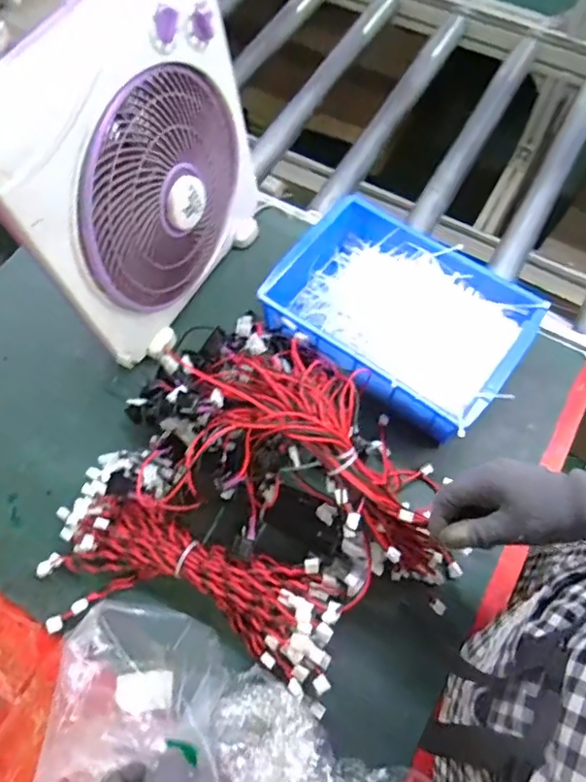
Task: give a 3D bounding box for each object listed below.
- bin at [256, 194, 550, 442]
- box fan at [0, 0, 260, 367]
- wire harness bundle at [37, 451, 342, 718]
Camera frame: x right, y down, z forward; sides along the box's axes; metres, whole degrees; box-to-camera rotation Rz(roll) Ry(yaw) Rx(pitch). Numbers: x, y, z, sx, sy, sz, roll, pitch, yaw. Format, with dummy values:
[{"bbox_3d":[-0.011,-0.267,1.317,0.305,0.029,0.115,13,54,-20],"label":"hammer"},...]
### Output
[{"bbox_3d":[0.124,-0.090,0.701,0.311,0.087,0.214,36,70,16],"label":"bin"},{"bbox_3d":[-0.162,-0.225,0.626,0.115,0.368,0.323,22,67,11],"label":"box fan"},{"bbox_3d":[-0.108,0.195,0.591,0.324,0.062,0.178,13,66,7],"label":"wire harness bundle"}]

